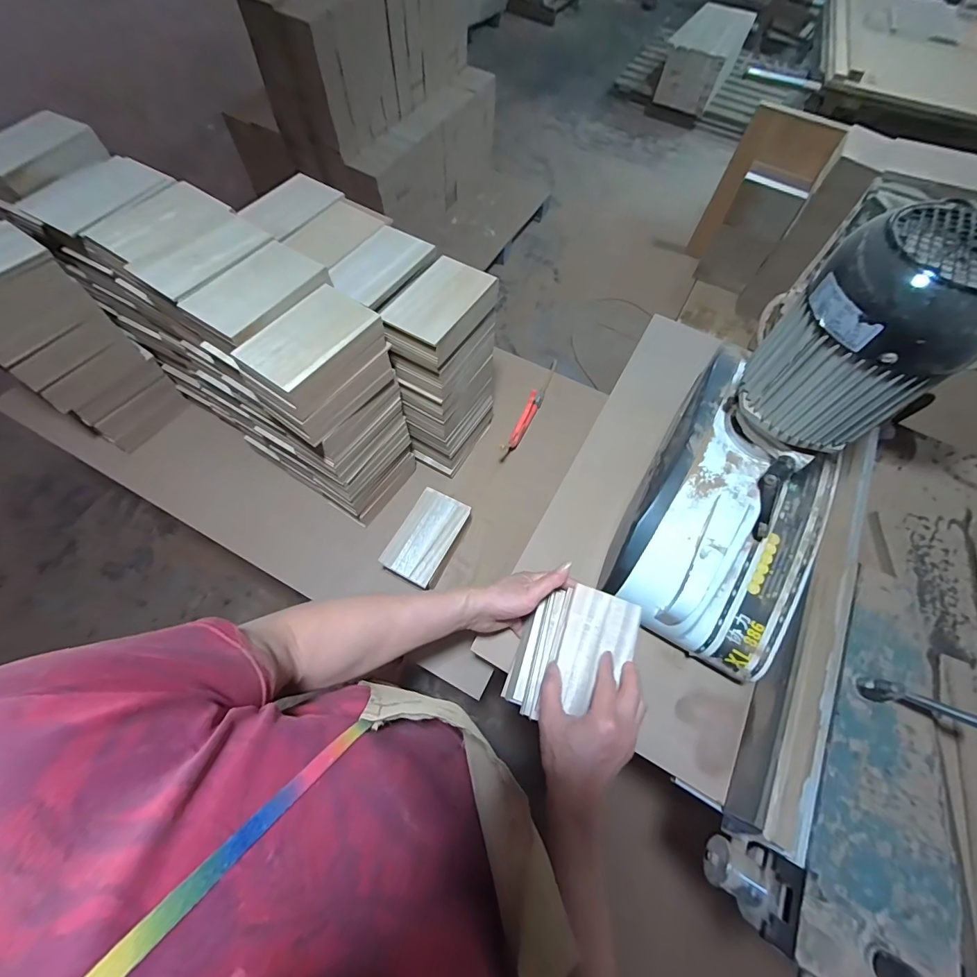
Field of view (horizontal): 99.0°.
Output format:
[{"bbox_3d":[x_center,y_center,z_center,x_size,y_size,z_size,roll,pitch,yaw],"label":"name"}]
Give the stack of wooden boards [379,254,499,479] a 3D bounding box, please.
[{"bbox_3d":[-0.077,-0.190,0.744,0.108,0.368,0.168,28,65,10],"label":"stack of wooden boards"}]

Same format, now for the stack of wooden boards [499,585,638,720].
[{"bbox_3d":[0.112,0.221,0.545,0.130,0.099,0.164,18,64,6],"label":"stack of wooden boards"}]

